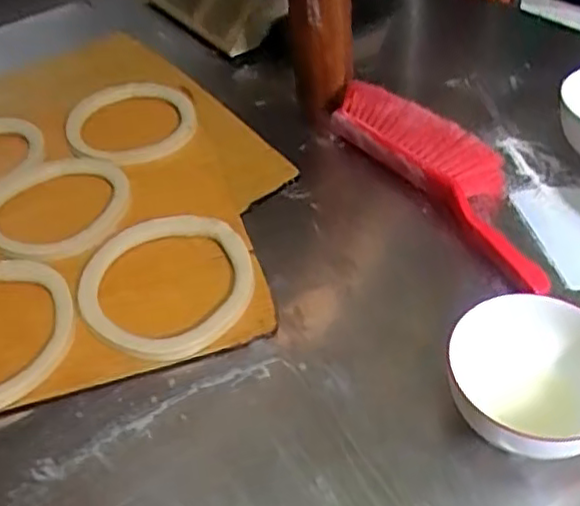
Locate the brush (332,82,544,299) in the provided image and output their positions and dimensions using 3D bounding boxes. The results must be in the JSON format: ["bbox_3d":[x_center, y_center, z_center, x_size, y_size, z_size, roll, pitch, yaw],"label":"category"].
[{"bbox_3d":[0.186,-0.095,0.804,0.103,0.063,0.406,-22,46,-18],"label":"brush"}]

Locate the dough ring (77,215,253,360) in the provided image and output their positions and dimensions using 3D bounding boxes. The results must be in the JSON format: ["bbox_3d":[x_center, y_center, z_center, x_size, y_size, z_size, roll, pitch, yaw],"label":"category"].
[{"bbox_3d":[-0.131,0.031,0.686,0.179,0.023,0.176,-2,43,2],"label":"dough ring"}]

